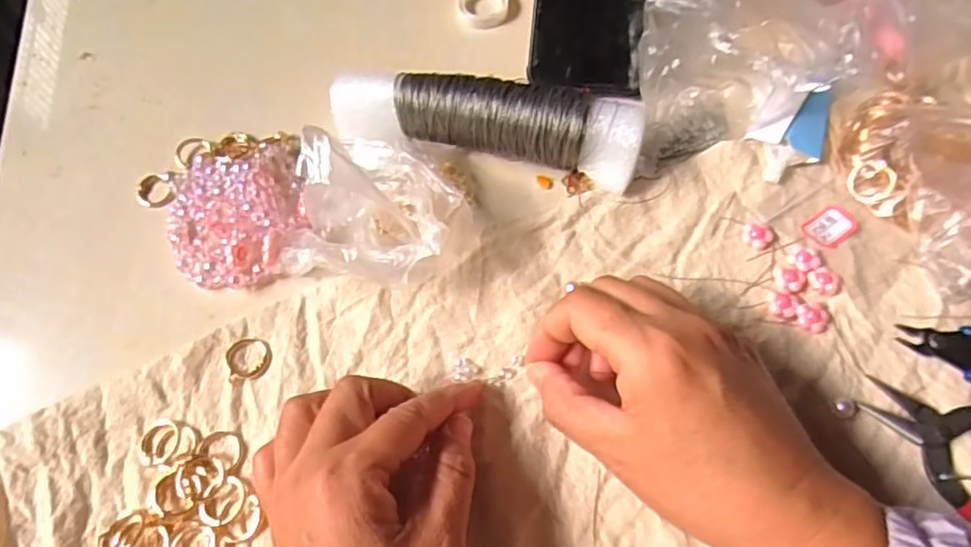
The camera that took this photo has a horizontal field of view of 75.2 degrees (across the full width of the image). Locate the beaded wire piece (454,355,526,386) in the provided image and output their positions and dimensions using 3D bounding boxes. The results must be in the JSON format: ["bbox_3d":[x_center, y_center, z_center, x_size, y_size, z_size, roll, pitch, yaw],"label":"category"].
[{"bbox_3d":[0.002,0.050,0.322,0.036,0.004,0.015,-3,63,1],"label":"beaded wire piece"}]

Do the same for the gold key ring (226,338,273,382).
[{"bbox_3d":[-0.124,0.045,0.332,0.023,0.004,0.023,-2,63,3],"label":"gold key ring"}]

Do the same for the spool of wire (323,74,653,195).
[{"bbox_3d":[-0.002,-0.085,0.365,0.177,0.044,0.039,11,65,9],"label":"spool of wire"}]

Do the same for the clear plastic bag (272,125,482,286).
[{"bbox_3d":[-0.057,-0.036,0.346,0.102,0.043,0.096,2,64,5],"label":"clear plastic bag"}]

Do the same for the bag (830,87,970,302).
[{"bbox_3d":[0.260,-0.063,0.335,0.111,0.048,0.125,-22,64,-7],"label":"bag"}]

